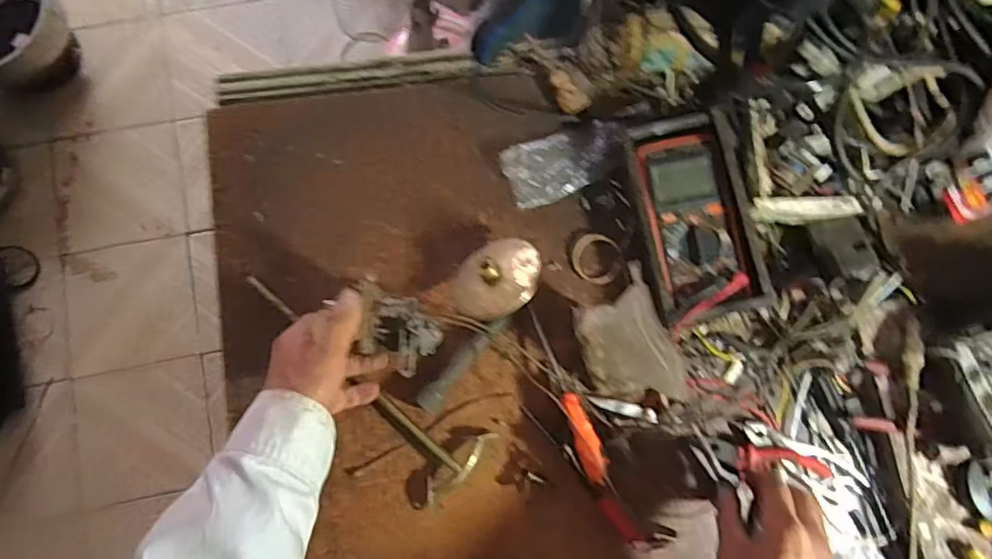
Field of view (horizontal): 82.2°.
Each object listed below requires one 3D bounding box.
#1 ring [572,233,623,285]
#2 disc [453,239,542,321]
[{"bbox_3d":[0.110,-0.022,0.615,0.053,0.013,0.053,0,81,-2],"label":"ring"},{"bbox_3d":[-0.003,-0.005,0.563,0.092,0.022,0.091,-15,49,18],"label":"disc"}]

